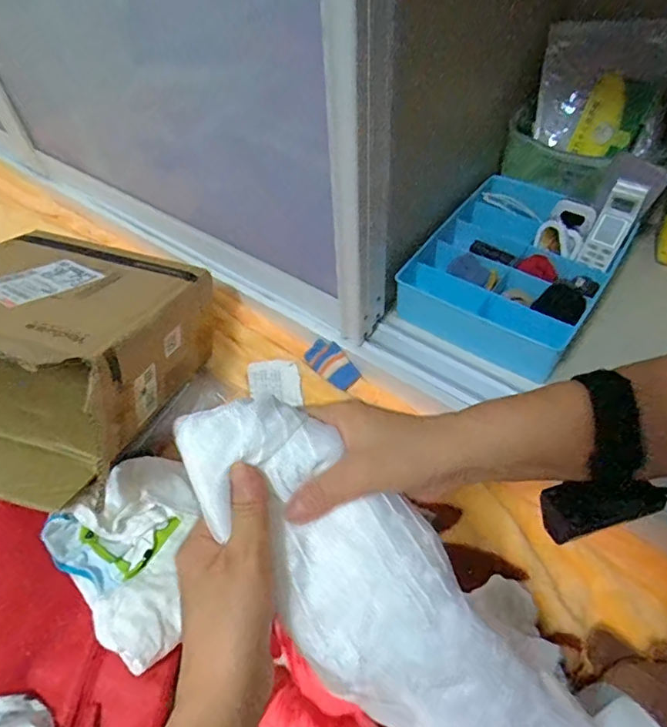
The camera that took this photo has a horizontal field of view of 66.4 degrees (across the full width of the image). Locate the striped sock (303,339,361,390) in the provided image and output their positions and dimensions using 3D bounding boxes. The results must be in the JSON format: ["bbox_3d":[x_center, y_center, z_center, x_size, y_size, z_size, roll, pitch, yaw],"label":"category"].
[{"bbox_3d":[0.000,-0.002,0.751,0.084,0.053,0.018,35,27,11],"label":"striped sock"}]

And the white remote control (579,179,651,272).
[{"bbox_3d":[0.417,-0.207,0.761,0.044,0.016,0.144,27,92,23],"label":"white remote control"}]

